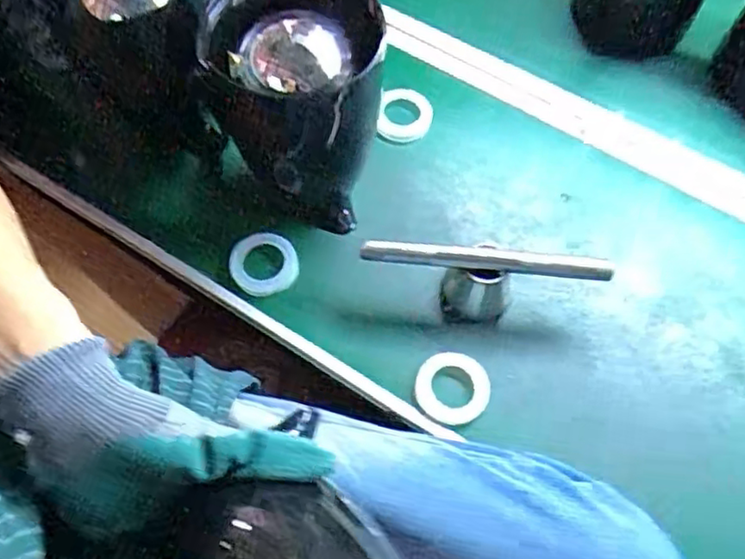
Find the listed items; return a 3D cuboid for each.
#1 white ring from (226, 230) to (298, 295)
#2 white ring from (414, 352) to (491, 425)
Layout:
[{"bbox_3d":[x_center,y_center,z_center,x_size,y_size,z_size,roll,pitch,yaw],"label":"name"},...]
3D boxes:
[{"bbox_3d":[-0.095,-0.013,0.571,0.060,0.017,0.054,-10,65,-6],"label":"white ring"},{"bbox_3d":[0.065,0.089,0.533,0.059,0.017,0.053,18,65,7],"label":"white ring"}]

